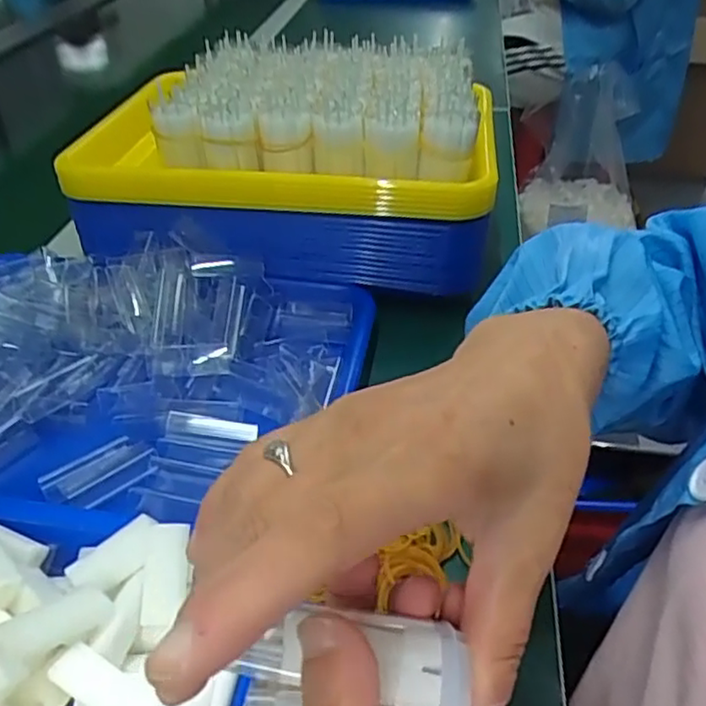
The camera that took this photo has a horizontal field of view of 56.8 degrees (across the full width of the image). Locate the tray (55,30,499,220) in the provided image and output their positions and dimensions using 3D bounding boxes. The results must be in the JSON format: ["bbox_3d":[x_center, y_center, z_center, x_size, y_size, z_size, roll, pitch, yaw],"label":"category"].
[{"bbox_3d":[-0.046,-0.198,0.544,0.324,0.075,0.226,5,40,7],"label":"tray"}]

